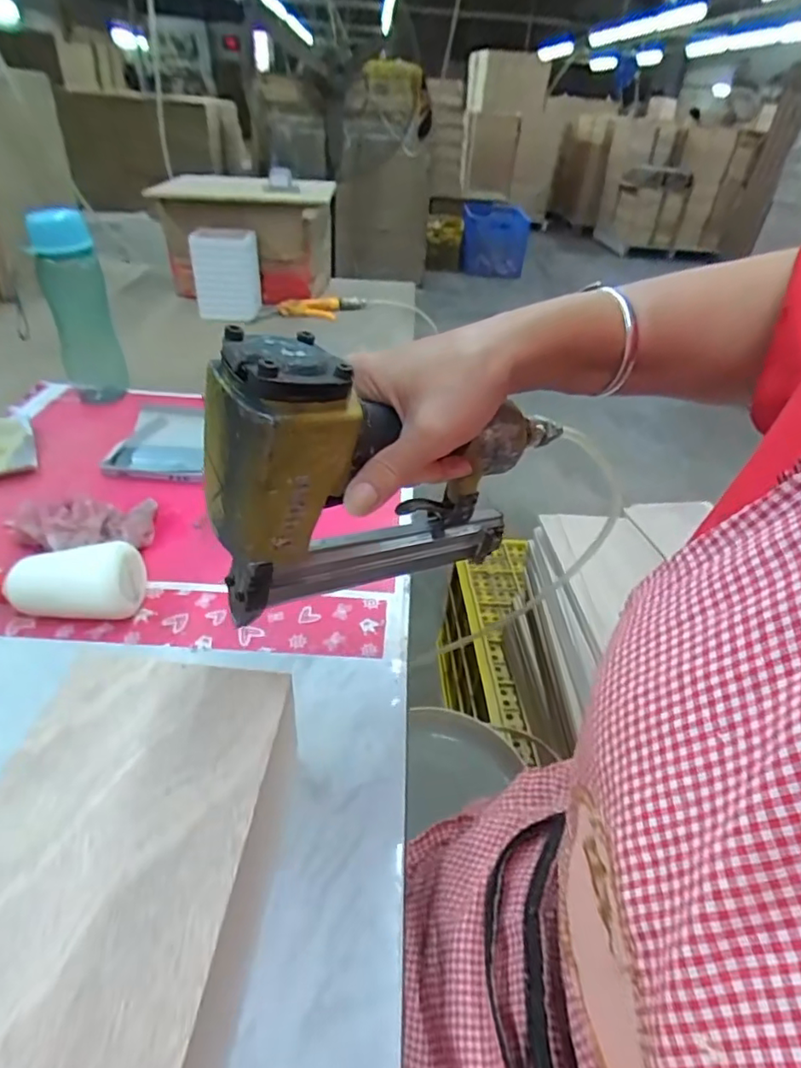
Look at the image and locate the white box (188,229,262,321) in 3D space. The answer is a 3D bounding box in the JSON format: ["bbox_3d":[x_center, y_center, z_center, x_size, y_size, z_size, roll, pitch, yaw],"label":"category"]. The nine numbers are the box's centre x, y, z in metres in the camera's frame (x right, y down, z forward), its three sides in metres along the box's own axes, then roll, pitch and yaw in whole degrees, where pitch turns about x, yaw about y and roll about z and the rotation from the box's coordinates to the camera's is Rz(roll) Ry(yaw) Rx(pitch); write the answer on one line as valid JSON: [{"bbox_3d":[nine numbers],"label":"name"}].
[{"bbox_3d":[-0.343,-0.508,1.134,0.126,0.164,0.038,-9,39,-18],"label":"white box"}]

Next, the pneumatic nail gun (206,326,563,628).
[{"bbox_3d":[0.003,-0.038,0.340,0.228,0.174,0.050,-24,45,-33],"label":"pneumatic nail gun"}]

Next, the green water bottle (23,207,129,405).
[{"bbox_3d":[-0.436,-0.298,0.779,0.078,0.253,0.076,-10,39,-18],"label":"green water bottle"}]

